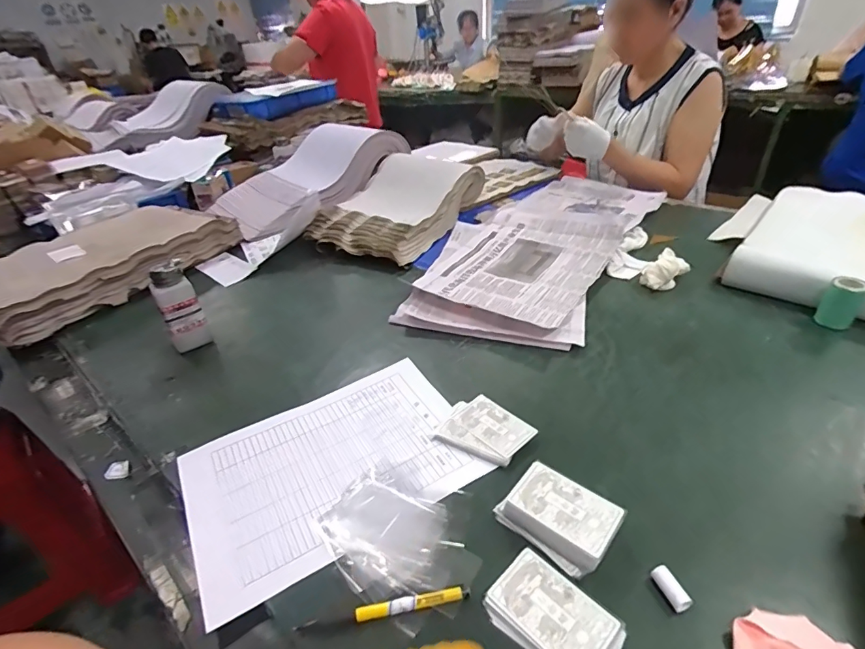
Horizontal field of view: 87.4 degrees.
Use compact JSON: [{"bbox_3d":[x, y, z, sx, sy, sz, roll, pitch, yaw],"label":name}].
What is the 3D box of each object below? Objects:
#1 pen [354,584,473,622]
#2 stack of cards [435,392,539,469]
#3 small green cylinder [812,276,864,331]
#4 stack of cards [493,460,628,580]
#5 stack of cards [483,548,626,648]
[{"bbox_3d":[-0.015,0.220,0.360,0.089,0.007,0.013,-9,34,-5],"label":"pen"},{"bbox_3d":[0.058,0.118,0.506,0.091,0.009,0.077,26,45,38],"label":"stack of cards"},{"bbox_3d":[0.567,-0.029,0.628,0.032,0.065,0.042,-31,42,-33],"label":"small green cylinder"},{"bbox_3d":[0.114,0.171,0.403,0.065,0.030,0.091,-31,42,-33],"label":"stack of cards"},{"bbox_3d":[0.093,0.223,0.345,0.095,0.007,0.062,25,44,37],"label":"stack of cards"}]

